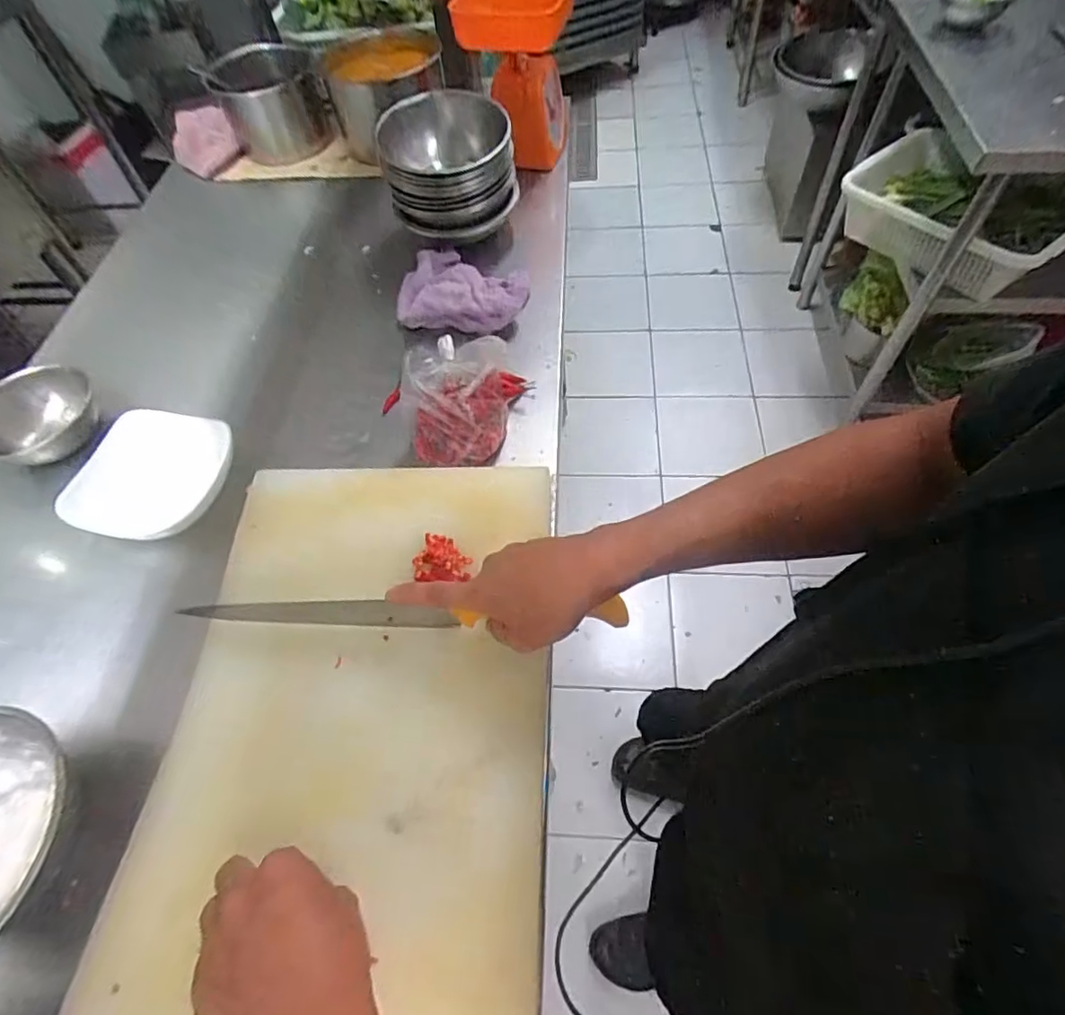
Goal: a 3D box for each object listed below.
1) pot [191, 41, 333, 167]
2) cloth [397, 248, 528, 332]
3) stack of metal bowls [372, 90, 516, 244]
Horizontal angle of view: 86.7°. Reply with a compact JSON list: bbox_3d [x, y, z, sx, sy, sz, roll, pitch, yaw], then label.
[{"bbox_3d":[-0.419,-0.655,0.918,0.165,0.123,0.196,-31,61,-14],"label":"pot"},{"bbox_3d":[-0.093,-0.286,0.727,0.165,0.046,0.139,14,61,13],"label":"cloth"},{"bbox_3d":[-0.109,-0.477,0.775,0.162,0.130,0.168,-6,58,1],"label":"stack of metal bowls"}]

